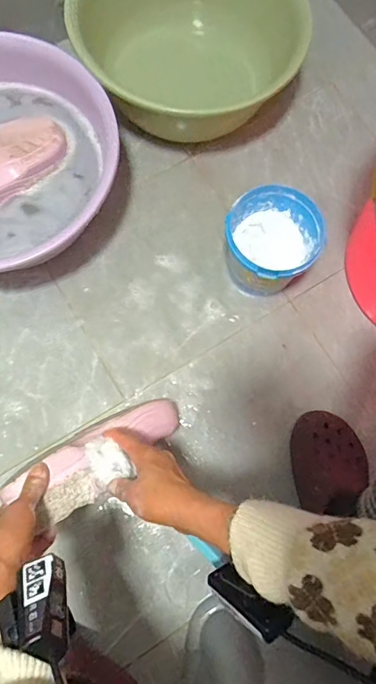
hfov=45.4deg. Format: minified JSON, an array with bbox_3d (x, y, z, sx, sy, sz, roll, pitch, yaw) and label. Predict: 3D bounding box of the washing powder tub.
[{"bbox_3d":[0.117,-0.139,0.662,0.127,0.127,0.128,0,77,-2],"label":"washing powder tub"}]

